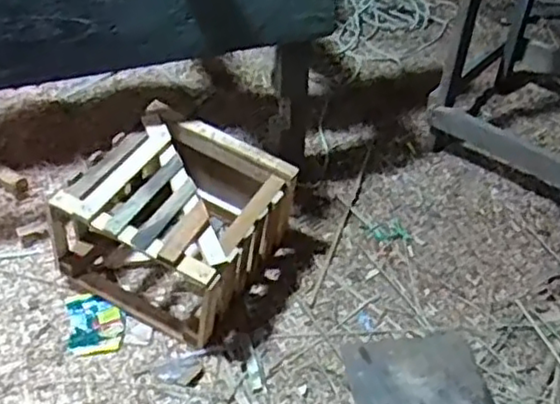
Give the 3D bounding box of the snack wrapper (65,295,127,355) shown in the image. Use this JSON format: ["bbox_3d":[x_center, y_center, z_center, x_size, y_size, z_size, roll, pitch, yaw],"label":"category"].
[{"bbox_3d":[-0.314,0.204,1.131,0.091,0.012,0.120,-9,41,-13],"label":"snack wrapper"}]

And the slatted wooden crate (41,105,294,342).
[{"bbox_3d":[-0.180,0.036,1.154,0.317,0.240,0.297,18,43,19],"label":"slatted wooden crate"}]

